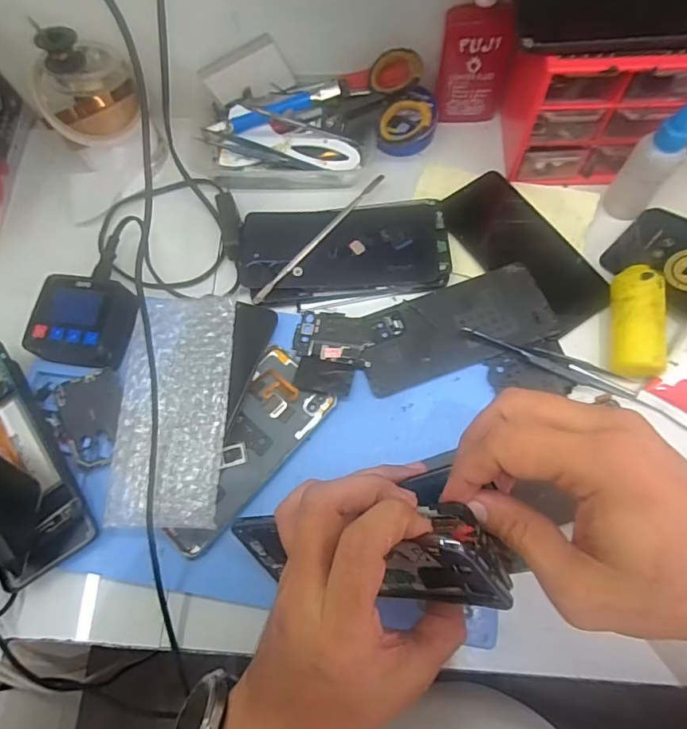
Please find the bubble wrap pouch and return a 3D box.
[{"bbox_3d":[-0.126,0.028,0.362,0.081,0.010,0.173,-3,69,9],"label":"bubble wrap pouch"}]

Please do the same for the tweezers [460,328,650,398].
[{"bbox_3d":[0.159,-0.003,0.375,0.136,0.012,0.016,17,74,10],"label":"tweezers"}]

